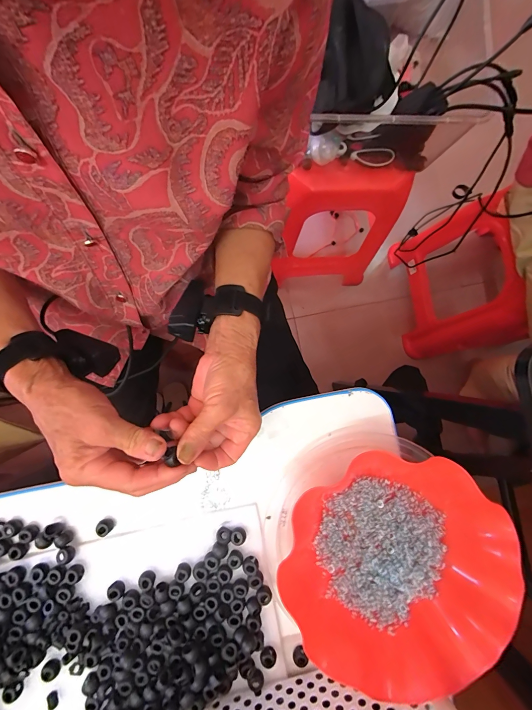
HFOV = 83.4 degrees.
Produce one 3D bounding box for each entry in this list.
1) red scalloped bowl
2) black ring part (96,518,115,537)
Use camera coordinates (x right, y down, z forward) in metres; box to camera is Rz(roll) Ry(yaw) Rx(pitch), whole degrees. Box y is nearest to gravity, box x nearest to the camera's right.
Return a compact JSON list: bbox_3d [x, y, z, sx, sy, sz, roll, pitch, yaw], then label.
[{"bbox_3d":[0.134,0.214,0.306,0.209,0.059,0.211,0,79,1],"label":"red scalloped bowl"},{"bbox_3d":[-0.181,0.194,0.338,0.016,0.013,0.016,0,79,1],"label":"black ring part"}]

